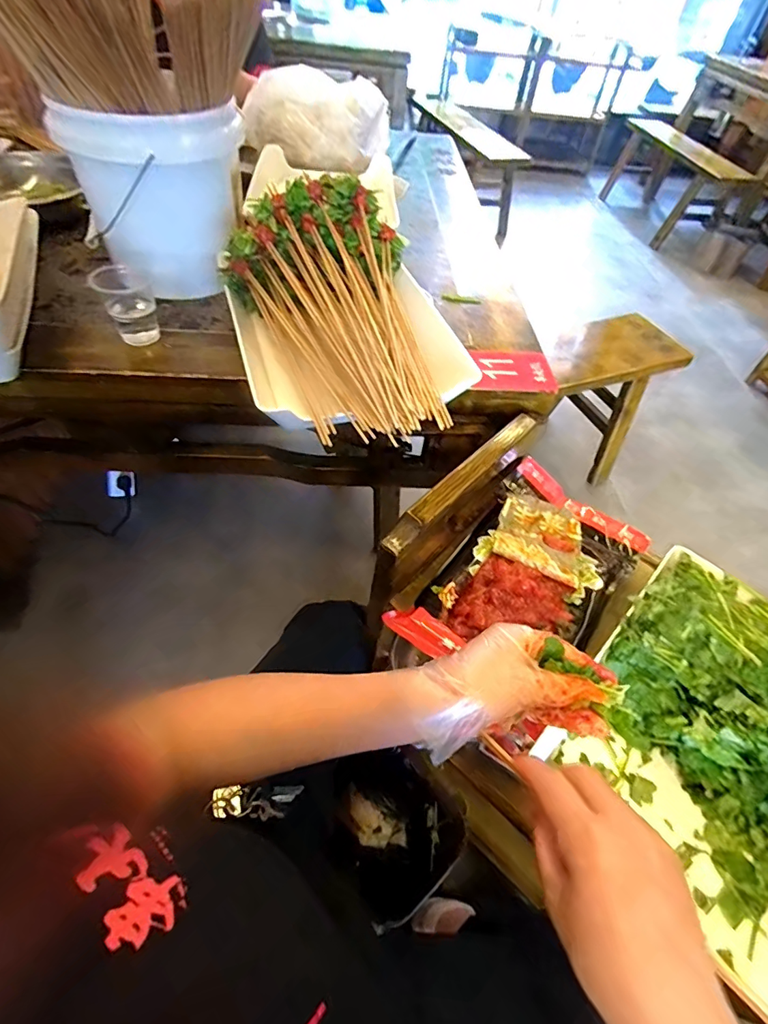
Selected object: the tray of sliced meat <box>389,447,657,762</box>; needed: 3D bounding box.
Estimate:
[{"bbox_3d":[0.162,0.071,0.528,0.182,0.035,0.311,35,57,20],"label":"tray of sliced meat"}]

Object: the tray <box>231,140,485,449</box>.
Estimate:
[{"bbox_3d":[-0.046,-0.236,0.526,0.239,0.141,0.333,-12,55,-14],"label":"tray"}]

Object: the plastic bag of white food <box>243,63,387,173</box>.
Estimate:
[{"bbox_3d":[-0.138,-0.840,0.992,0.306,0.116,0.304,1,52,-5],"label":"plastic bag of white food"}]

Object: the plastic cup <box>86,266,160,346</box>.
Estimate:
[{"bbox_3d":[-0.338,-0.272,0.618,0.067,0.078,0.070,3,52,-4],"label":"plastic cup"}]

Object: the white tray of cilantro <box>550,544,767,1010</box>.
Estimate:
[{"bbox_3d":[0.312,0.193,0.419,0.235,0.091,0.318,40,59,23],"label":"white tray of cilantro"}]

